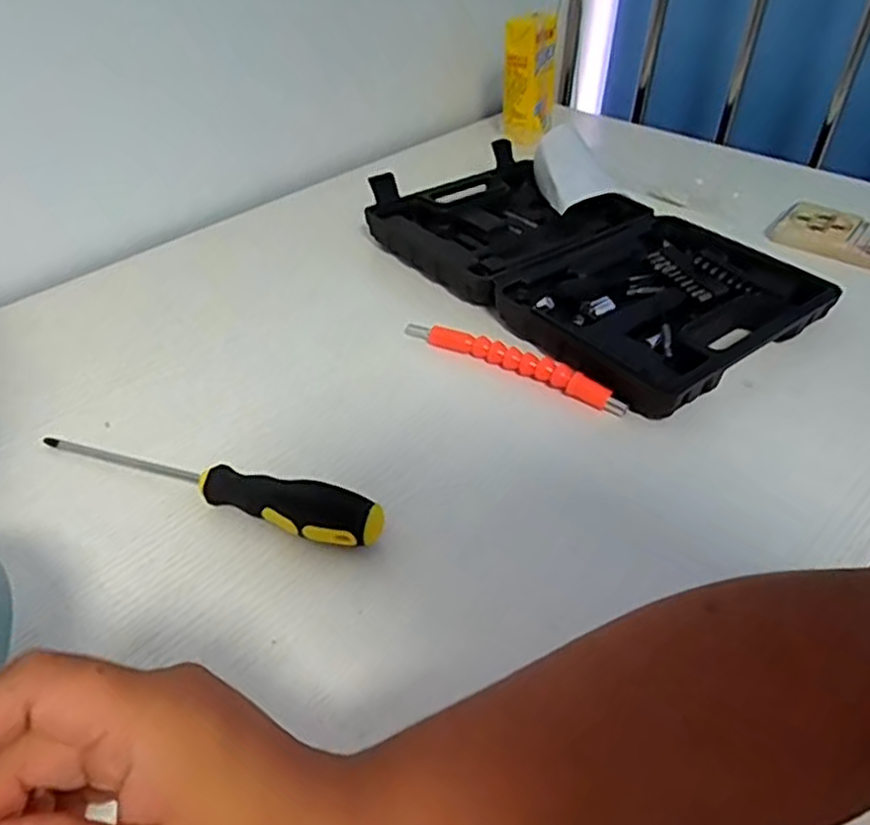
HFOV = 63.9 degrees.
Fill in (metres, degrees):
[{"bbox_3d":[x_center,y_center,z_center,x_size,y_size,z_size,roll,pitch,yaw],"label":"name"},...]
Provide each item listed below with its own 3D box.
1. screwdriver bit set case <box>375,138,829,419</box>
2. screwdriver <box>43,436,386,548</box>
[{"bbox_3d":[0.113,-0.130,0.572,0.212,0.039,0.347,-24,45,-27],"label":"screwdriver bit set case"},{"bbox_3d":[-0.131,0.040,0.387,0.215,0.028,0.028,13,41,15],"label":"screwdriver"}]

